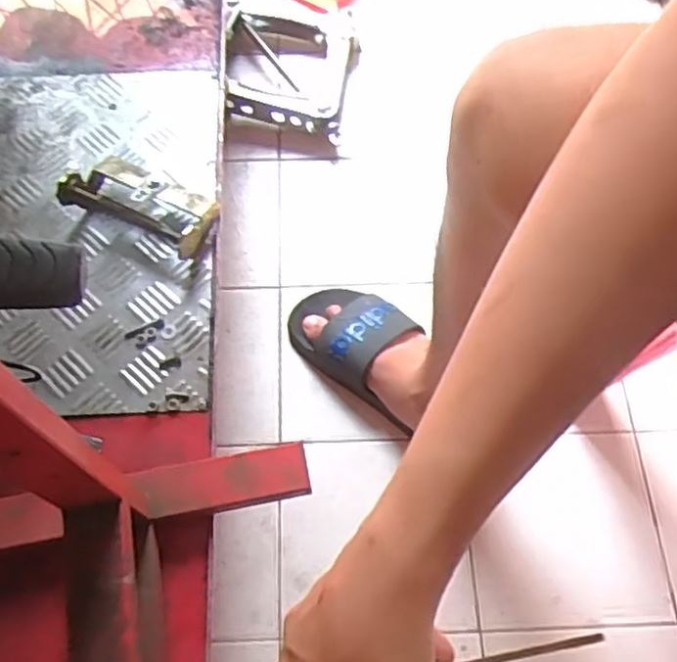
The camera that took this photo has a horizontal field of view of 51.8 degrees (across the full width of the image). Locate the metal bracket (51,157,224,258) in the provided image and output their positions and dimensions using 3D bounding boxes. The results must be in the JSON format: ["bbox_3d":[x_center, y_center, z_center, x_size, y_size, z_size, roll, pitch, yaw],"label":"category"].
[{"bbox_3d":[-0.185,-0.120,0.663,0.141,0.041,0.069,24,67,12],"label":"metal bracket"}]

